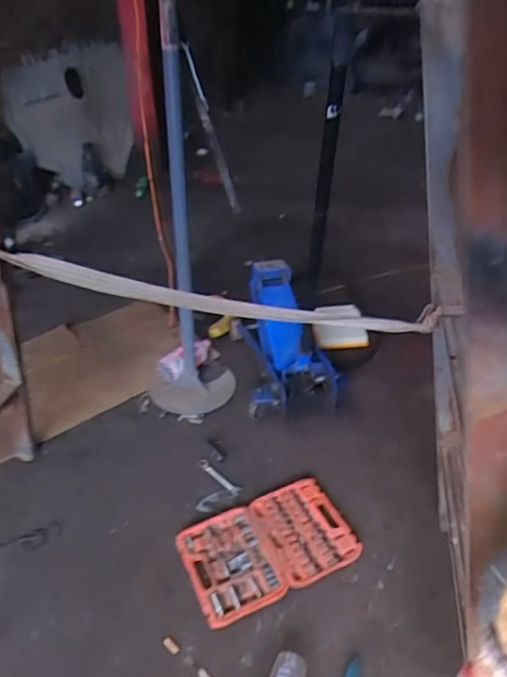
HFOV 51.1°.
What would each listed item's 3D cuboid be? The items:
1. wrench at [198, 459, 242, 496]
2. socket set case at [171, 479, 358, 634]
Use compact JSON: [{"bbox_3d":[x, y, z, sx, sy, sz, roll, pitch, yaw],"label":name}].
[{"bbox_3d":[-0.093,0.367,1.419,0.148,0.004,0.028,32,47,32],"label":"wrench"},{"bbox_3d":[0.036,0.485,1.254,0.385,0.027,0.239,-16,42,-22],"label":"socket set case"}]

